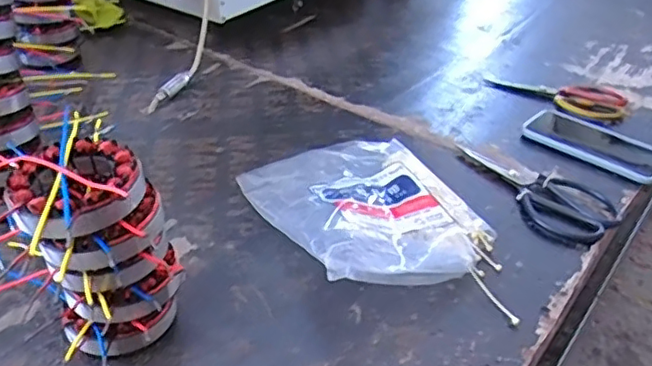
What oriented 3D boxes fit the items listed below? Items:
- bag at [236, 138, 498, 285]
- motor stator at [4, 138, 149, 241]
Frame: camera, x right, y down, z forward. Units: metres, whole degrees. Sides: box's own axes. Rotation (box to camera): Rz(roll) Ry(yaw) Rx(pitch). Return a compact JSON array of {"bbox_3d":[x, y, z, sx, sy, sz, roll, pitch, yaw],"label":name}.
[{"bbox_3d":[0.042,0.012,0.608,0.195,0.060,0.248,-13,39,-22],"label":"bag"},{"bbox_3d":[-0.166,0.004,0.404,0.095,0.030,0.087,2,36,-1],"label":"motor stator"}]

